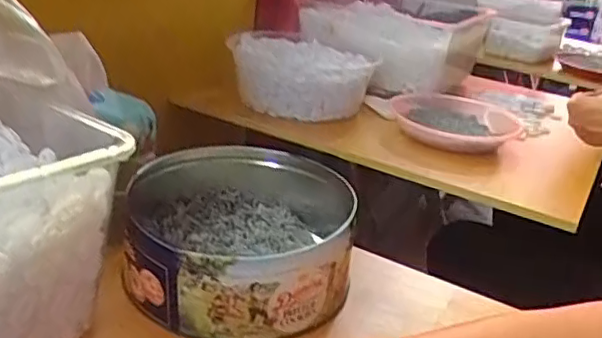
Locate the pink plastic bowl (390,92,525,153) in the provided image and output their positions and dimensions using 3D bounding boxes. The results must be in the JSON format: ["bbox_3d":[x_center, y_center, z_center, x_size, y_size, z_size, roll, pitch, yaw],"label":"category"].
[{"bbox_3d":[0.246,-0.063,0.922,0.197,0.051,0.232,9,23,3],"label":"pink plastic bowl"}]

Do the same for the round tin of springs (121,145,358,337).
[{"bbox_3d":[-0.049,0.048,0.515,0.179,0.071,0.220,6,23,-3],"label":"round tin of springs"}]

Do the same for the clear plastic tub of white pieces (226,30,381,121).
[{"bbox_3d":[0.000,-0.161,0.982,0.224,0.097,0.216,6,23,-3],"label":"clear plastic tub of white pieces"}]

